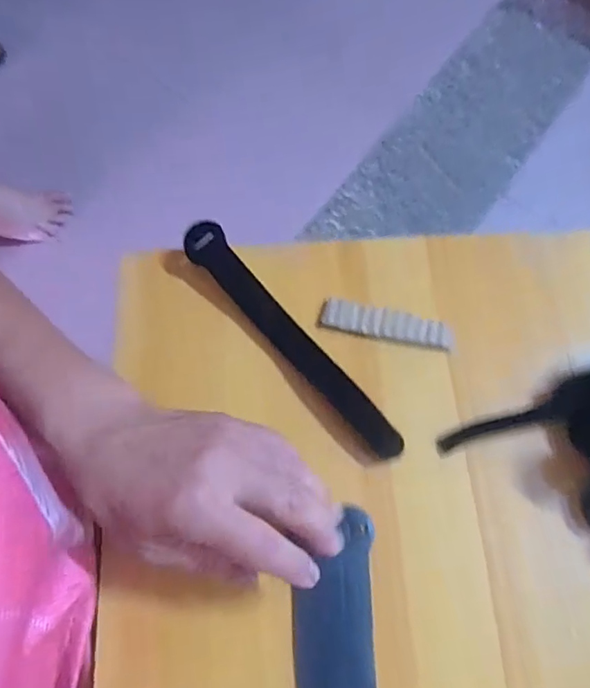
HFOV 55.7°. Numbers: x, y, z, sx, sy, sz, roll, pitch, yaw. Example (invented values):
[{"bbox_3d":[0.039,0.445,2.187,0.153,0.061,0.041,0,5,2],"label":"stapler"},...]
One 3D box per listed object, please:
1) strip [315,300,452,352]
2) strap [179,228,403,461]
[{"bbox_3d":[0.060,-0.013,0.365,0.085,0.006,0.018,11,69,4],"label":"strip"},{"bbox_3d":[-0.003,-0.004,0.358,0.023,0.024,0.191,-40,74,-15],"label":"strap"}]

